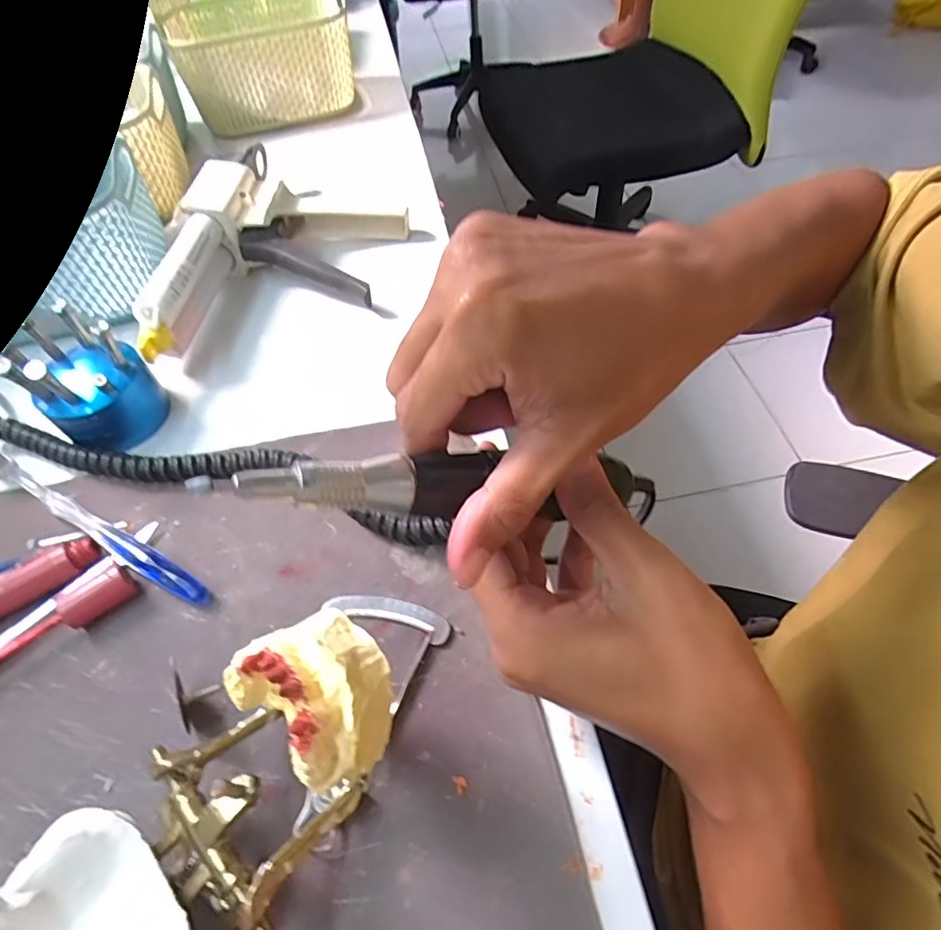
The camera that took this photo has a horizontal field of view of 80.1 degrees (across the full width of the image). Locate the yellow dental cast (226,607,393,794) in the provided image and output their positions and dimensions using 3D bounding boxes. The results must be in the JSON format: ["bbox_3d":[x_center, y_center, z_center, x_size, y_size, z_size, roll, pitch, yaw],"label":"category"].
[{"bbox_3d":[-0.047,0.071,0.179,0.054,0.023,0.040,34,64,25],"label":"yellow dental cast"}]

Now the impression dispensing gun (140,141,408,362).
[{"bbox_3d":[-0.133,-0.133,0.379,0.145,0.060,0.161,4,55,6],"label":"impression dispensing gun"}]

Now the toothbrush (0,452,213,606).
[{"bbox_3d":[-0.208,0.025,0.292,0.183,0.022,0.013,24,59,19],"label":"toothbrush"}]

